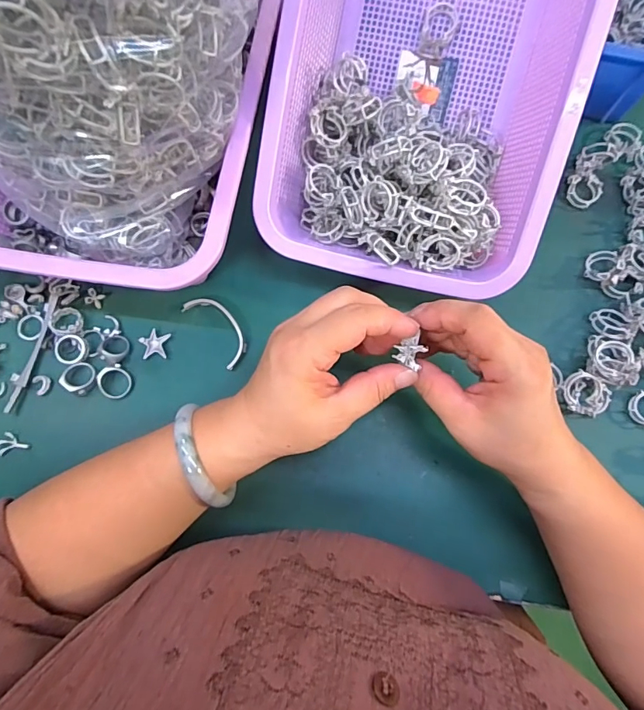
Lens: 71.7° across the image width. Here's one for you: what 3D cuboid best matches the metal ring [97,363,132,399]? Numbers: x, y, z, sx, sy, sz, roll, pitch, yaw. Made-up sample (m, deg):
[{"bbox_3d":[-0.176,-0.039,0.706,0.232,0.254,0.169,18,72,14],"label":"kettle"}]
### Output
[{"bbox_3d":[-0.159,0.021,0.340,0.023,0.006,0.025,0,78,0],"label":"metal ring"}]

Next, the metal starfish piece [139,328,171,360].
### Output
[{"bbox_3d":[-0.132,-0.008,0.351,0.022,0.005,0.023,8,78,2],"label":"metal starfish piece"}]

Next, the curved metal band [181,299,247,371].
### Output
[{"bbox_3d":[-0.081,-0.021,0.349,0.028,0.008,0.066,-38,80,-7],"label":"curved metal band"}]

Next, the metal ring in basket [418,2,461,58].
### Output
[{"bbox_3d":[0.088,-0.244,0.333,0.028,0.007,0.036,8,99,7],"label":"metal ring in basket"}]

